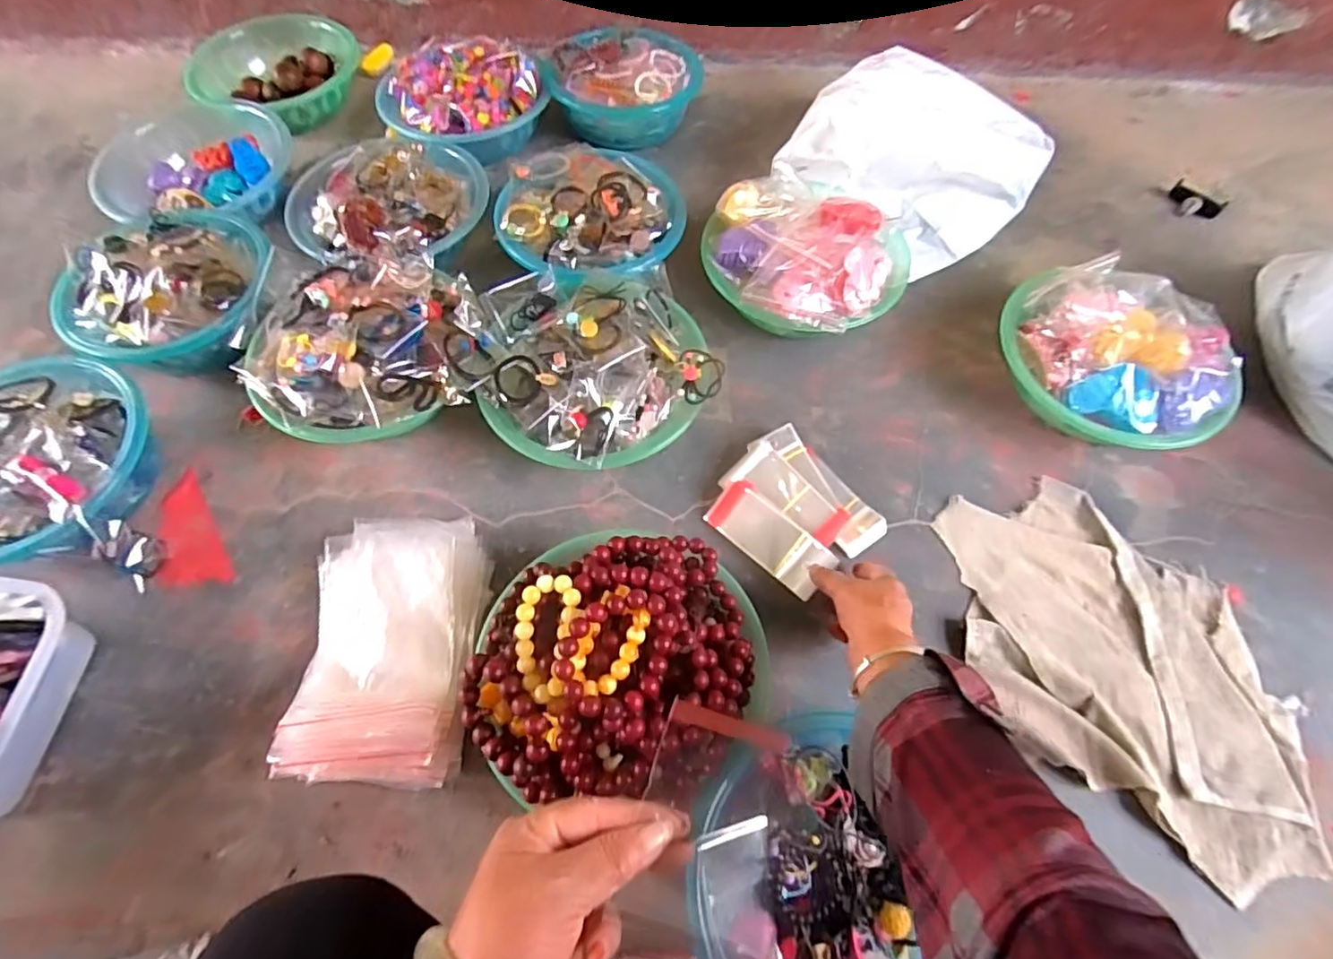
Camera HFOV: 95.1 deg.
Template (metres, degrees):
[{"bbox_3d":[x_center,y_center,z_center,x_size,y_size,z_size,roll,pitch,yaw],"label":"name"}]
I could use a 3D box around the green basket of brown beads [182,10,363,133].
[{"bbox_3d":[-0.583,-0.602,0.902,0.216,0.061,0.239,18,64,8],"label":"green basket of brown beads"}]

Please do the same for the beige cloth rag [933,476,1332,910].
[{"bbox_3d":[0.422,0.160,0.569,0.366,0.016,0.248,38,69,17],"label":"beige cloth rag"}]

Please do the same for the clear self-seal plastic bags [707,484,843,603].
[{"bbox_3d":[0.102,0.056,0.605,0.131,0.009,0.055,39,92,20],"label":"clear self-seal plastic bags"}]

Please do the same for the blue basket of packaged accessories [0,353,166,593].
[{"bbox_3d":[-0.601,-0.018,0.603,0.229,0.093,0.215,0,63,-1],"label":"blue basket of packaged accessories"}]

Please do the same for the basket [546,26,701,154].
[{"bbox_3d":[-0.060,-0.570,0.894,0.191,0.077,0.199,0,63,-1],"label":"basket"}]

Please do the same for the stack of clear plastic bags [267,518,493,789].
[{"bbox_3d":[-0.239,0.142,0.543,0.146,0.068,0.240,-5,63,-3],"label":"stack of clear plastic bags"}]

